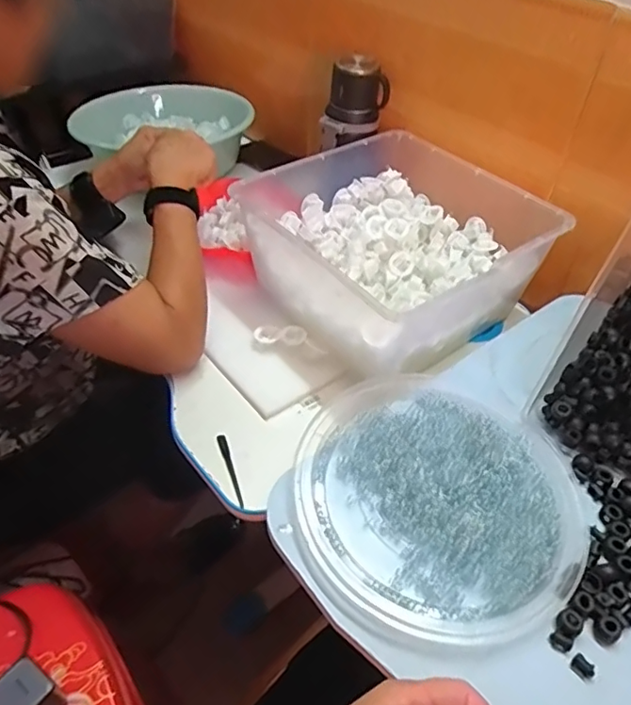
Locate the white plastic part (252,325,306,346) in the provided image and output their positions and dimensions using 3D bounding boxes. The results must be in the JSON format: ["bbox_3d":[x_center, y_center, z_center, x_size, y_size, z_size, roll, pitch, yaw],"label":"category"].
[{"bbox_3d":[-0.042,-0.022,0.668,0.061,0.013,0.029,4,45,1],"label":"white plastic part"}]

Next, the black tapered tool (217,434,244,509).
[{"bbox_3d":[-0.084,0.120,0.565,0.010,0.011,0.089,-16,48,-17],"label":"black tapered tool"}]

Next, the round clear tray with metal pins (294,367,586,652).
[{"bbox_3d":[0.102,0.116,0.463,0.229,0.023,0.221,1,45,-1],"label":"round clear tray with metal pins"}]

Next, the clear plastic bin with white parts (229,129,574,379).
[{"bbox_3d":[0.098,-0.135,0.708,0.299,0.129,0.307,-27,52,-27],"label":"clear plastic bin with white parts"}]

